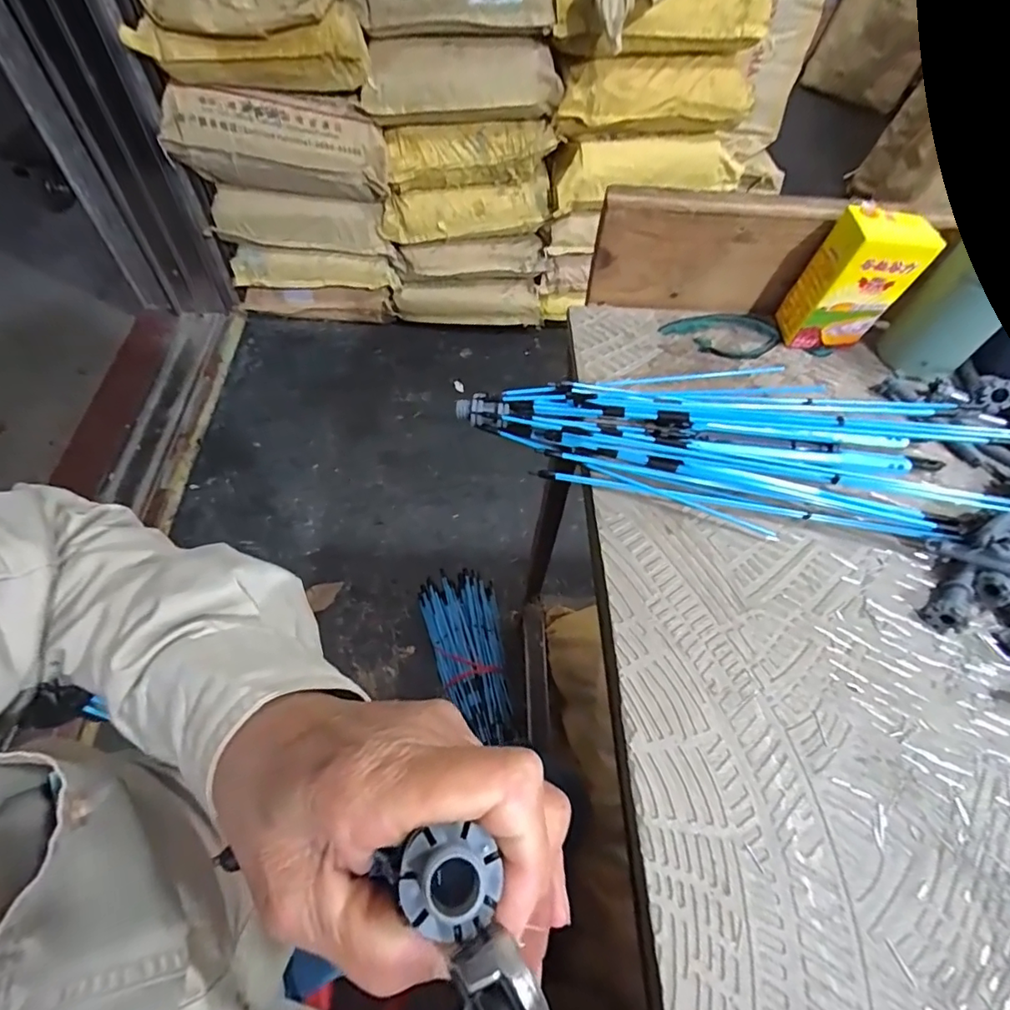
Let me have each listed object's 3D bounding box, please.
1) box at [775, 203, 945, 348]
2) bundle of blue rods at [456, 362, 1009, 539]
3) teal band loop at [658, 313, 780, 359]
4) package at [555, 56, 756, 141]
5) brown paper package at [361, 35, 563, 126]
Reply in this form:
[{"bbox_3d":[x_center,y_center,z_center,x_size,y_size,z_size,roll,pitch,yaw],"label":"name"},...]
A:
[{"bbox_3d":[0.284,-0.183,0.441,0.070,0.103,0.044,4,57,-1],"label":"box"},{"bbox_3d":[0.157,-0.042,0.369,0.373,0.064,0.093,5,57,-1],"label":"bundle of blue rods"},{"bbox_3d":[0.193,-0.151,0.477,0.106,0.008,0.050,2,57,-3],"label":"teal band loop"},{"bbox_3d":[0.316,-0.861,1.137,0.405,0.123,0.091,-1,58,-5],"label":"package"},{"bbox_3d":[-0.093,-0.889,1.124,0.406,0.130,0.108,-6,58,-8],"label":"brown paper package"}]

